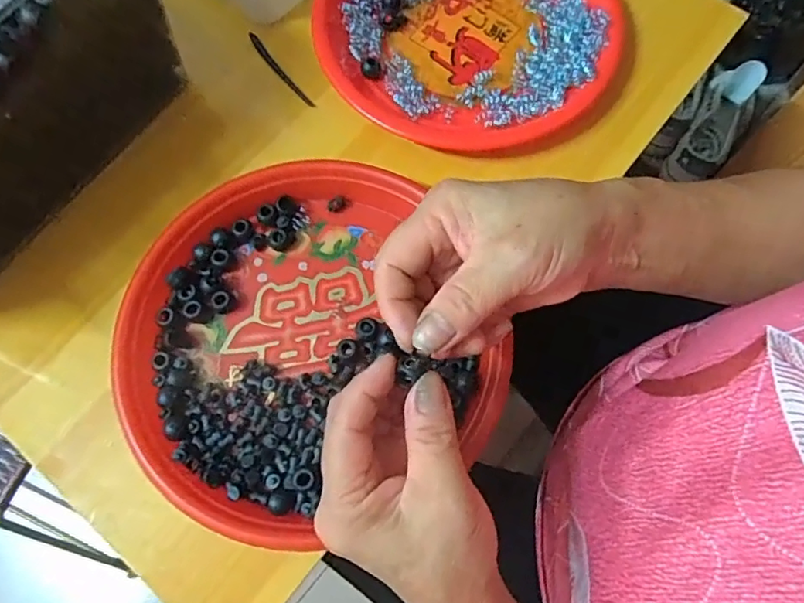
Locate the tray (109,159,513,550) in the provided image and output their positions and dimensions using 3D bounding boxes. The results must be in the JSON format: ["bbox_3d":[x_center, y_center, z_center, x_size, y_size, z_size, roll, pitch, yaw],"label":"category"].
[{"bbox_3d":[-0.068,0.022,0.345,0.219,0.031,0.217,-1,74,2],"label":"tray"}]

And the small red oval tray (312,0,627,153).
[{"bbox_3d":[0.050,-0.211,0.421,0.220,0.033,0.218,15,72,6],"label":"small red oval tray"}]

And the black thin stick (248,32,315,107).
[{"bbox_3d":[-0.094,-0.179,0.423,0.007,0.008,0.081,-38,76,-9],"label":"black thin stick"}]

